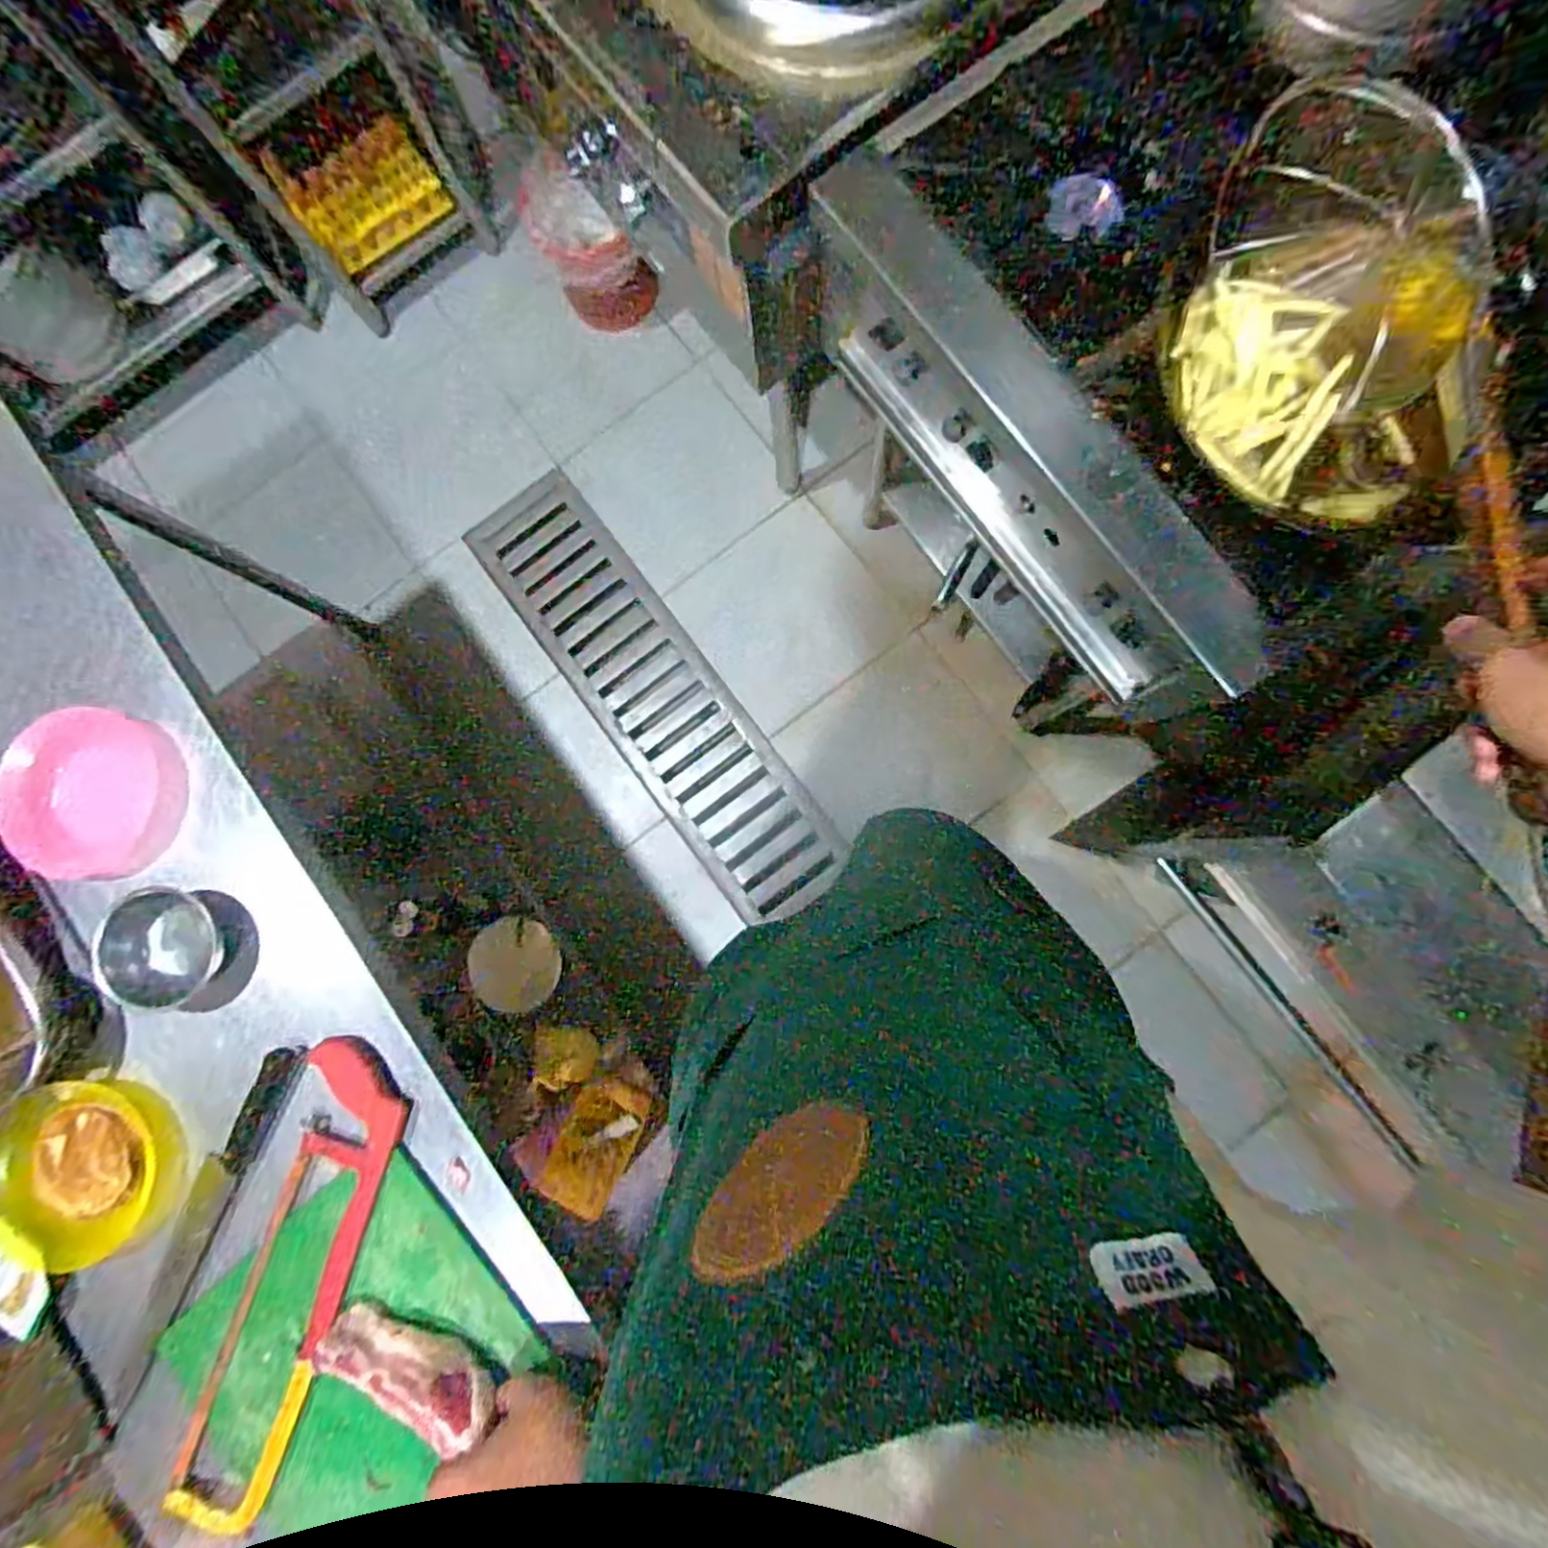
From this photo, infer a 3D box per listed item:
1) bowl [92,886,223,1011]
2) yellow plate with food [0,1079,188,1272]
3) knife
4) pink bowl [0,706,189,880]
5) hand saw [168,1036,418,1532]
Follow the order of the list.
[{"bbox_3d":[-0.621,0.175,0.732,0.114,0.041,0.117,0,84,2],"label":"bowl"},{"bbox_3d":[-0.698,0.399,0.730,0.189,0.025,0.173,0,84,2],"label":"yellow plate with food"},{"bbox_3d":[-0.577,0.447,0.731,0.042,0.016,0.369,25,86,4],"label":"knife"},{"bbox_3d":[-0.712,0.020,0.765,0.147,0.066,0.174,17,85,4],"label":"pink bowl"},{"bbox_3d":[-0.459,0.487,0.700,0.112,0.027,0.433,15,85,4],"label":"hand saw"}]

